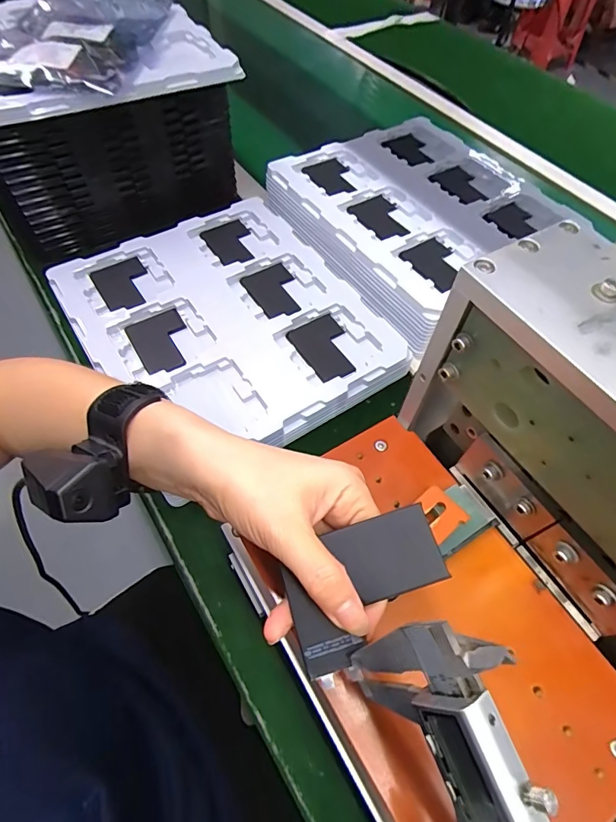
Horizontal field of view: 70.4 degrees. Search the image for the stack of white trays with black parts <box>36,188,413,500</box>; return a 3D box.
[{"bbox_3d":[-0.090,-0.097,0.481,0.273,0.048,0.312,-29,69,-17],"label":"stack of white trays with black parts"}]

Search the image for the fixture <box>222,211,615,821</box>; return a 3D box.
[{"bbox_3d":[0.101,0.067,0.203,0.223,0.214,0.226,-30,69,-17],"label":"fixture"}]

